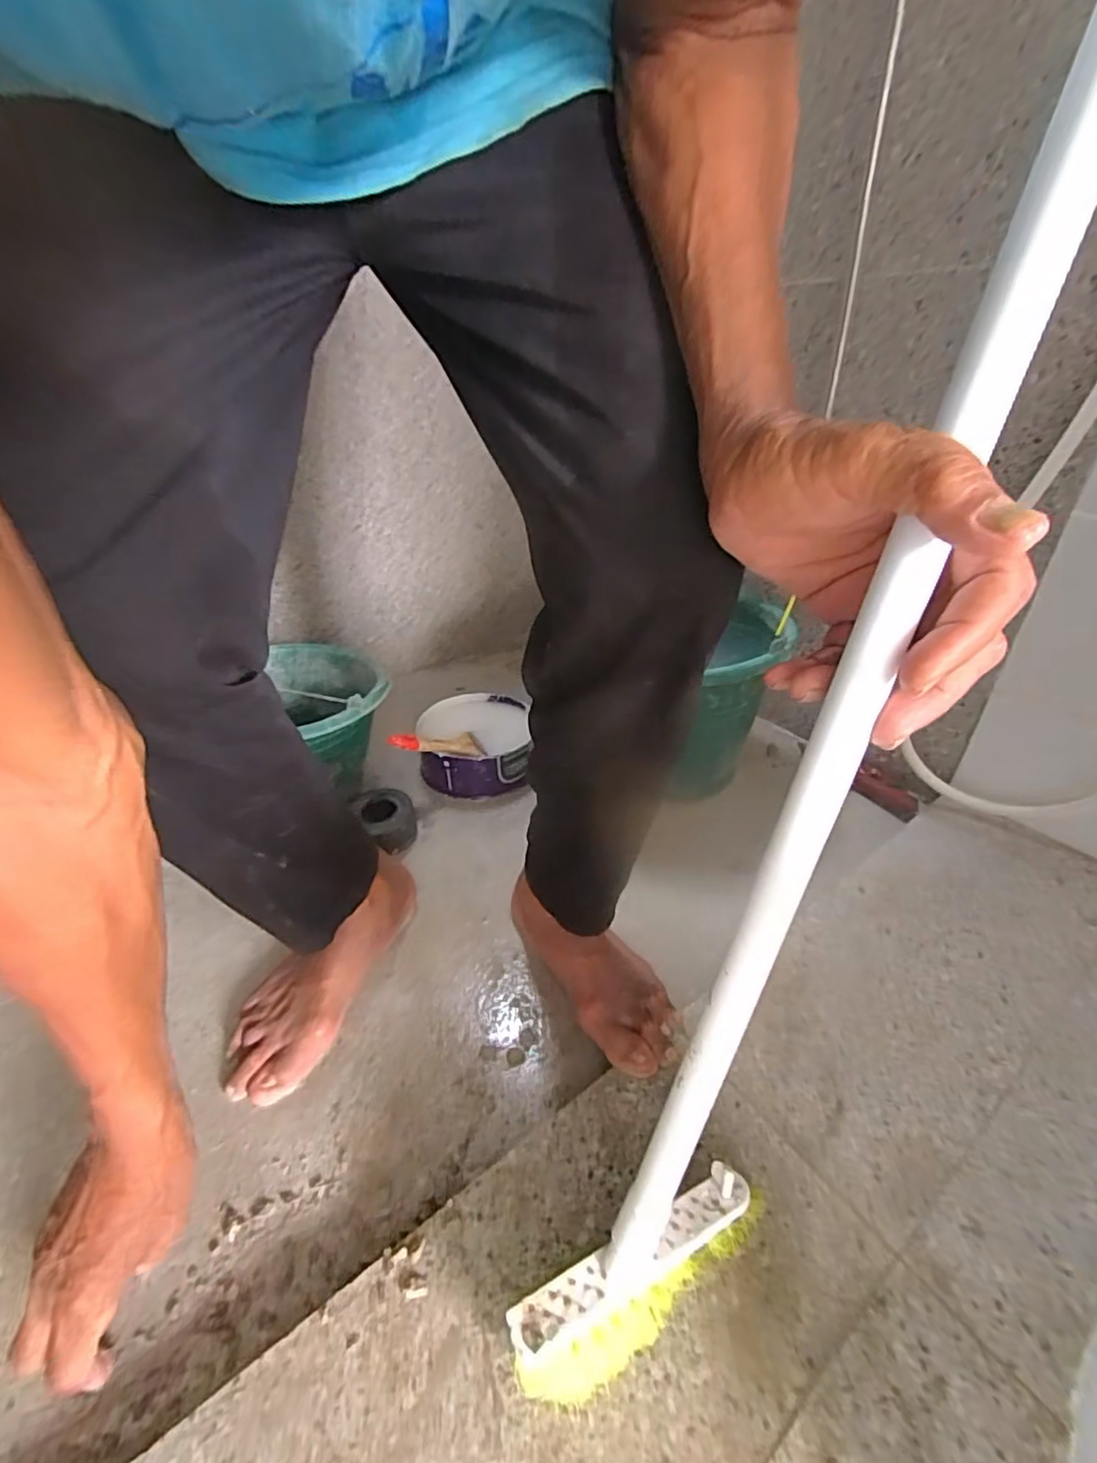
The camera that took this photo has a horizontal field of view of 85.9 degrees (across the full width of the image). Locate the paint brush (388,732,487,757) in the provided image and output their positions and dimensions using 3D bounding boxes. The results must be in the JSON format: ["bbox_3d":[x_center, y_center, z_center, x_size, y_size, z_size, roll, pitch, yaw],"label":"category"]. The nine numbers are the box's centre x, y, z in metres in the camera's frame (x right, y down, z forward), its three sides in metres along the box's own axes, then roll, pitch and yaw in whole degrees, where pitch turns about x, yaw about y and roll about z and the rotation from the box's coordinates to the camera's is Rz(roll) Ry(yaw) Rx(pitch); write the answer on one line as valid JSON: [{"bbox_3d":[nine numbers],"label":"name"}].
[{"bbox_3d":[-0.149,0.016,0.786,0.131,0.017,0.042,4,25,-33],"label":"paint brush"}]

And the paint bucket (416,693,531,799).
[{"bbox_3d":[-0.107,0.016,0.856,0.159,0.067,0.174,-4,32,-5],"label":"paint bucket"}]

